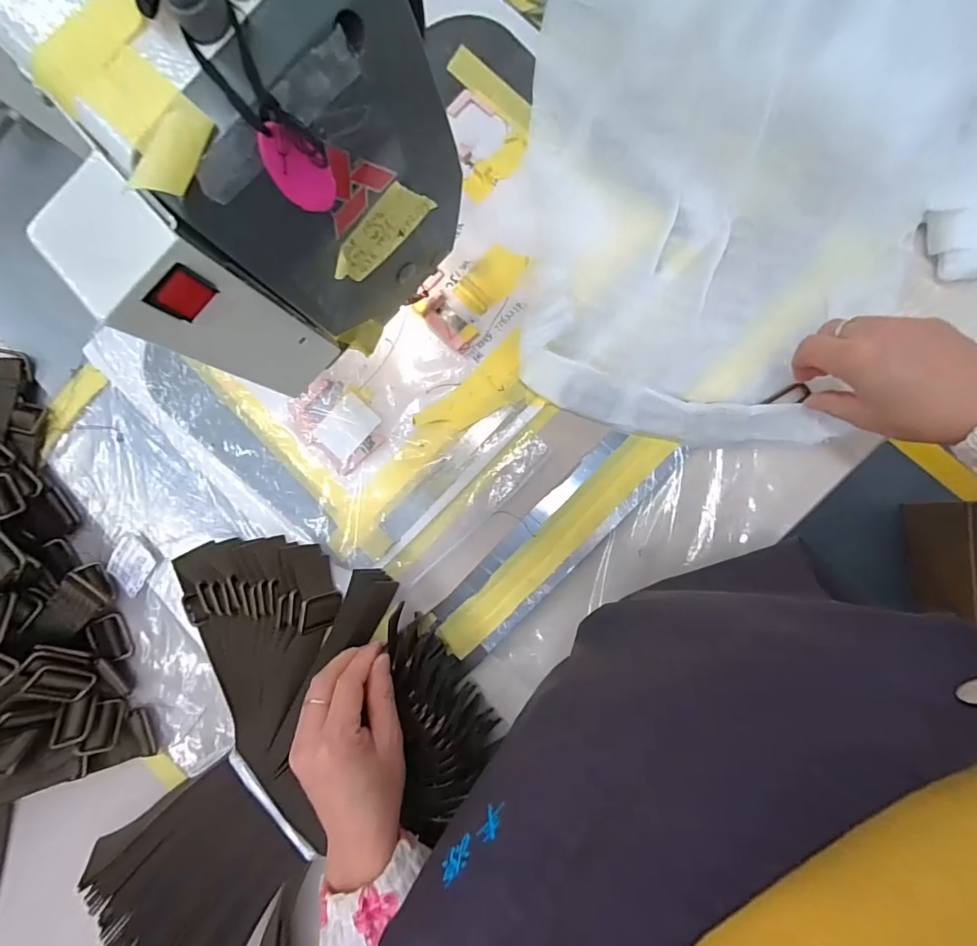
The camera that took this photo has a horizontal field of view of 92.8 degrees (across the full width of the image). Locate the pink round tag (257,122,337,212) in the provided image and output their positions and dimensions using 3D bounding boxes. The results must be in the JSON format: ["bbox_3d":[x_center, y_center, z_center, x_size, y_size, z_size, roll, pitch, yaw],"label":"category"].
[{"bbox_3d":[-0.069,-0.110,0.170,0.019,0.031,0.009,-31,85,6],"label":"pink round tag"}]

